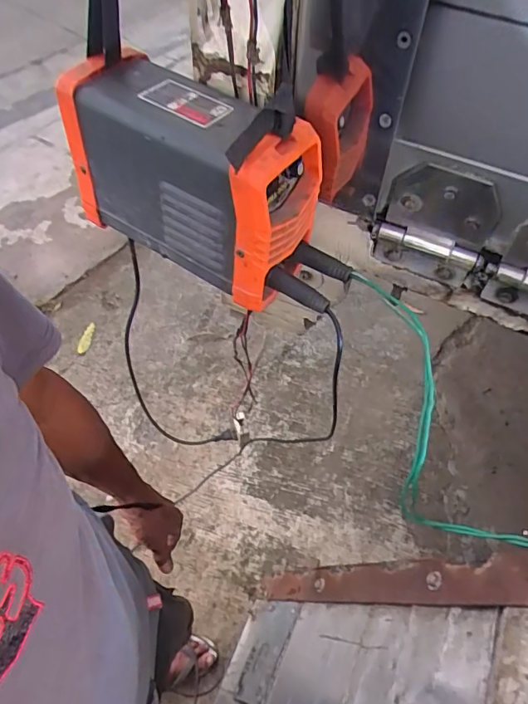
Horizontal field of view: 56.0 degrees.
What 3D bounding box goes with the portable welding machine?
[{"bbox_3d":[-0.053,-0.161,0.485,0.284,0.155,0.105,32,58,19],"label":"portable welding machine"}]

